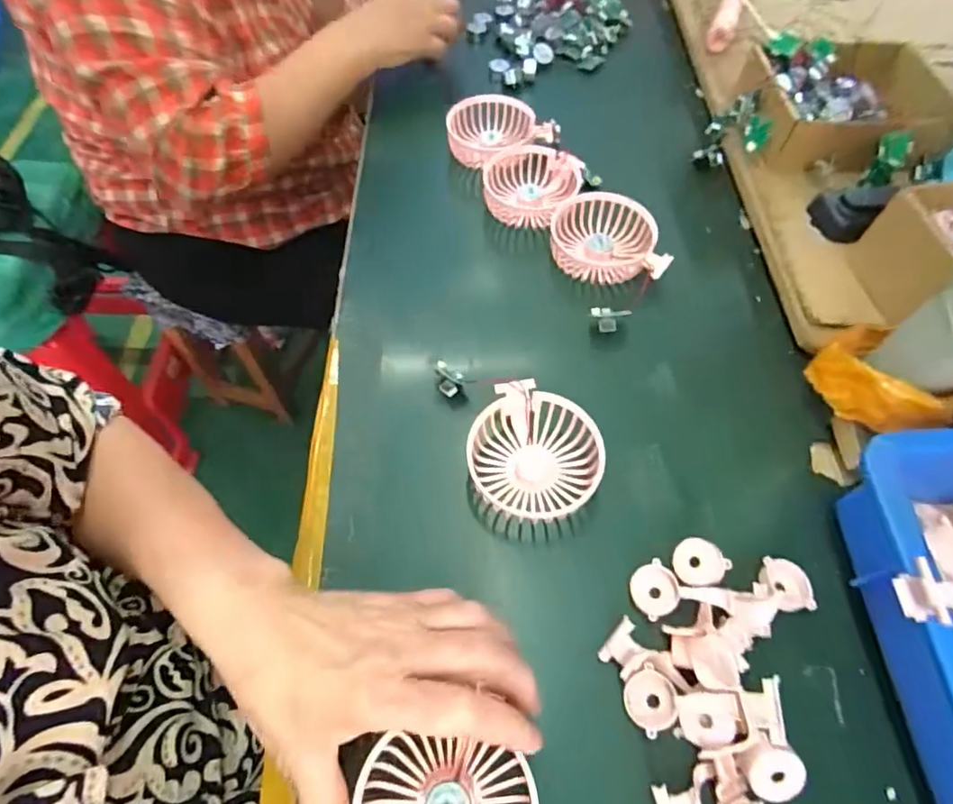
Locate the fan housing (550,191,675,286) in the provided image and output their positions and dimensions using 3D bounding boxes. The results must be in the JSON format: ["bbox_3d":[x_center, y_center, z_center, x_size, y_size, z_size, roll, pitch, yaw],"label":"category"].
[{"bbox_3d":[0.116,-0.144,0.492,0.097,0.033,0.081,6,59,2],"label":"fan housing"}]

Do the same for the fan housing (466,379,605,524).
[{"bbox_3d":[0.040,0.035,0.382,0.086,0.023,0.086,-1,77,3],"label":"fan housing"}]

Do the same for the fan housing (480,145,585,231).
[{"bbox_3d":[0.052,-0.205,0.523,0.088,0.027,0.084,10,59,5],"label":"fan housing"}]

